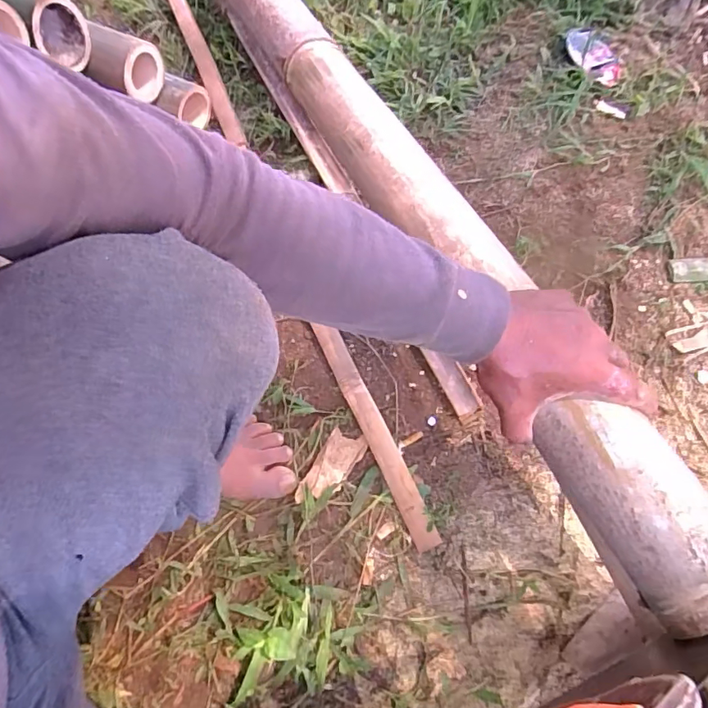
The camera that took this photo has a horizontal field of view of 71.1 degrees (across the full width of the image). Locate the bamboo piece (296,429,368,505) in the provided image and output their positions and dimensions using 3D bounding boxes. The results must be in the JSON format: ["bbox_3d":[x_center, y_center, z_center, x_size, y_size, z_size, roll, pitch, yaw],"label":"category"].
[{"bbox_3d":[-0.029,0.133,0.582,0.048,0.015,0.106,38,58,14],"label":"bamboo piece"}]

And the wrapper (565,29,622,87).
[{"bbox_3d":[0.412,-0.511,0.851,0.116,0.014,0.091,43,72,15],"label":"wrapper"}]

